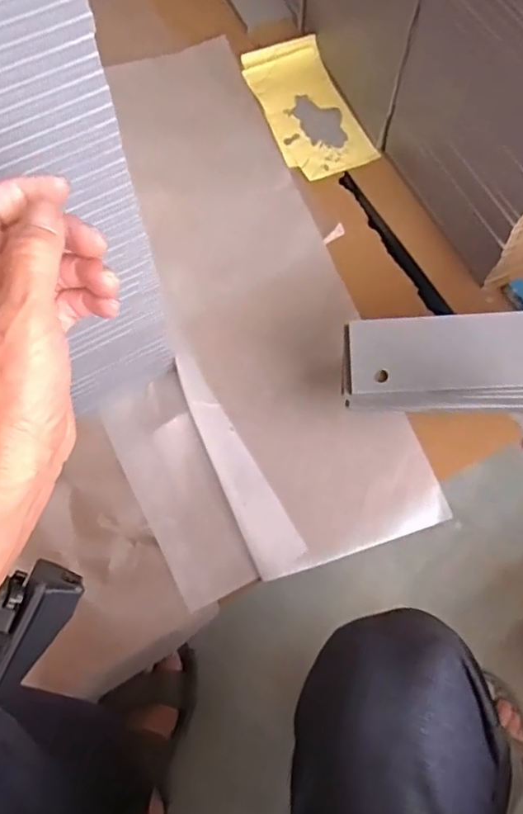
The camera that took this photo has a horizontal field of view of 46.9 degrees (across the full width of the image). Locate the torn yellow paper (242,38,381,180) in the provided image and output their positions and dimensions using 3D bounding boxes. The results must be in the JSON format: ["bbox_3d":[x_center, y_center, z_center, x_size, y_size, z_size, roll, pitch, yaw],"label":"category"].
[{"bbox_3d":[0.069,-0.465,0.930,0.129,0.027,0.251,-22,70,-11],"label":"torn yellow paper"}]

